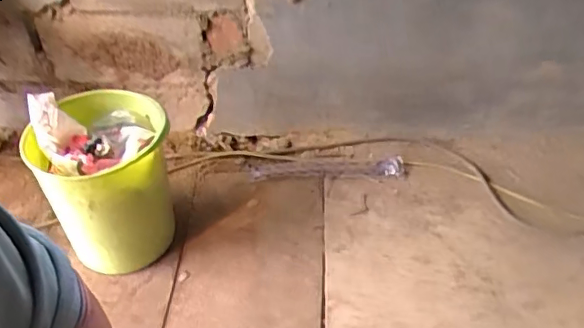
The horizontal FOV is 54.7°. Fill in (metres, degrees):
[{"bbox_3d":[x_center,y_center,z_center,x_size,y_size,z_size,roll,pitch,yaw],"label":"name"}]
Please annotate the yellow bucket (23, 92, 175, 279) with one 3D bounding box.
[{"bbox_3d":[-0.330,0.022,1.032,0.224,0.324,0.228,1,44,-1],"label":"yellow bucket"}]

